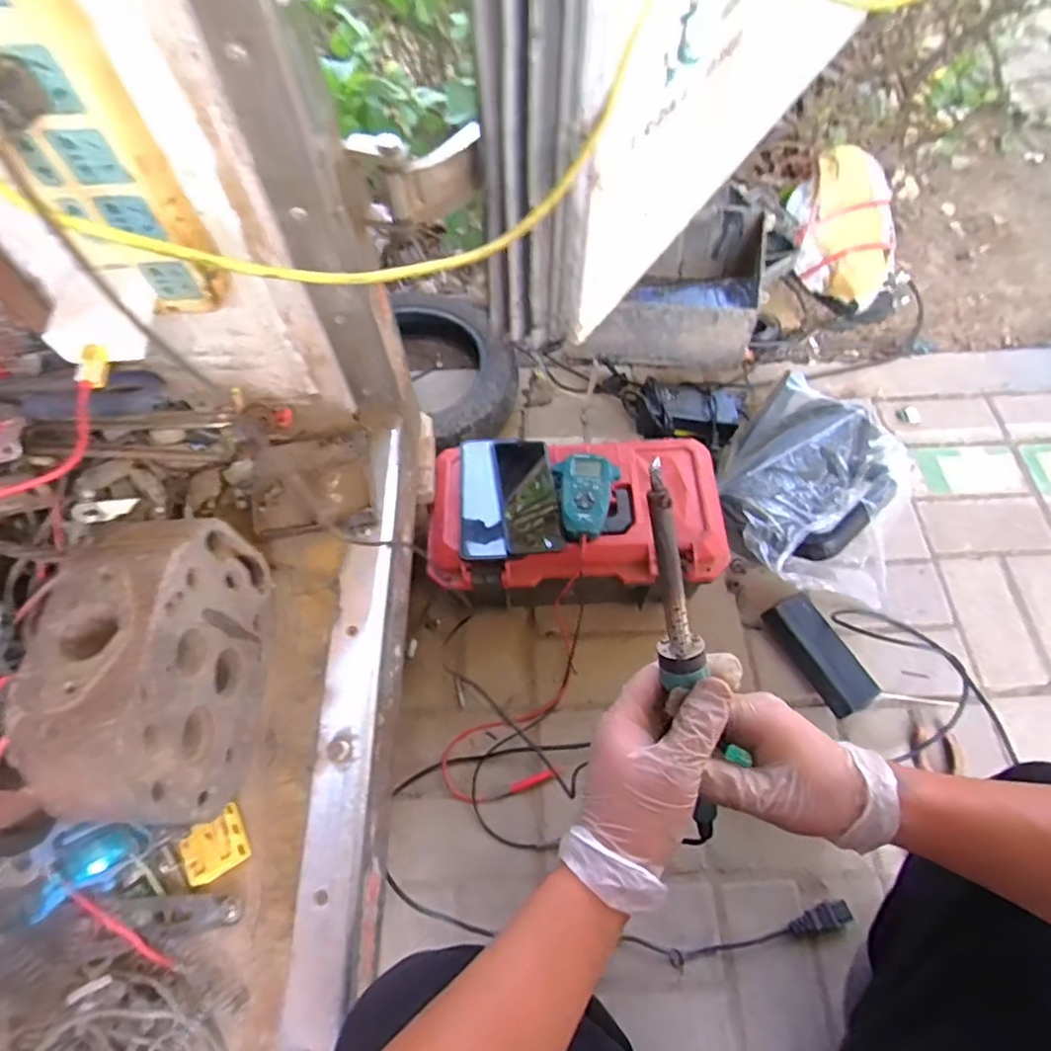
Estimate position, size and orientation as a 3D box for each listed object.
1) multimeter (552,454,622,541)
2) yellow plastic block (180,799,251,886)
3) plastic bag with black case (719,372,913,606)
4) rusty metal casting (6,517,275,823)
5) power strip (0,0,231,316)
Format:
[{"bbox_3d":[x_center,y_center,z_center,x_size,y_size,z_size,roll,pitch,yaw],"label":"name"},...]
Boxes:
[{"bbox_3d":[0.078,-0.035,0.743,0.075,0.032,0.109,-8,64,-2],"label":"multimeter"},{"bbox_3d":[-0.232,0.240,0.459,0.044,0.015,0.041,-34,67,-14],"label":"yellow plastic block"},{"bbox_3d":[0.403,-0.042,0.858,0.247,0.126,0.304,26,67,14],"label":"plastic bag with black case"},{"bbox_3d":[-0.265,0.102,0.449,0.081,0.148,0.200,-1,63,1],"label":"rusty metal casting"},{"bbox_3d":[-0.268,-0.227,0.376,0.073,0.219,0.035,-8,64,-2],"label":"power strip"}]

